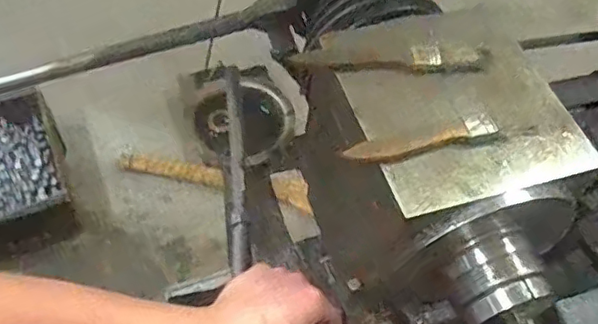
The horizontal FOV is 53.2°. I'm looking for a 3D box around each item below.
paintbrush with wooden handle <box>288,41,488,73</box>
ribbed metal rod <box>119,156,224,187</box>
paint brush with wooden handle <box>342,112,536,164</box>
[{"bbox_3d":[0.069,-0.079,0.451,0.143,0.010,0.028,0,55,-5],"label":"paintbrush with wooden handle"},{"bbox_3d":[-0.330,0.020,1.539,0.265,0.040,0.048,10,55,2],"label":"ribbed metal rod"},{"bbox_3d":[0.097,-0.017,0.412,0.135,0.006,0.021,-10,57,-12],"label":"paint brush with wooden handle"}]

